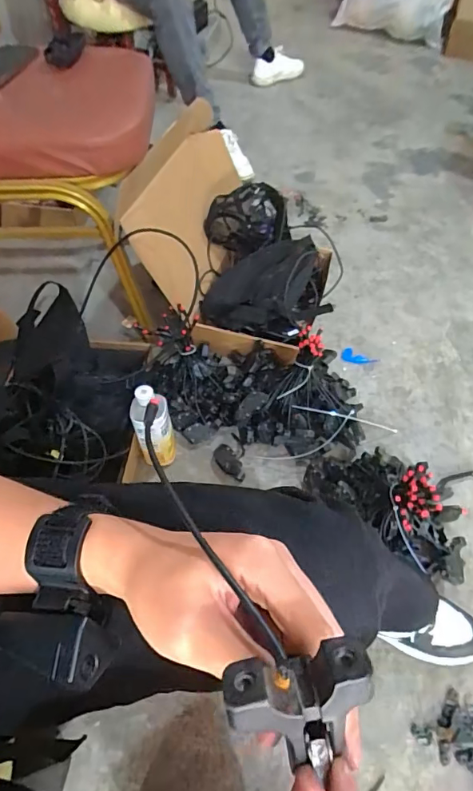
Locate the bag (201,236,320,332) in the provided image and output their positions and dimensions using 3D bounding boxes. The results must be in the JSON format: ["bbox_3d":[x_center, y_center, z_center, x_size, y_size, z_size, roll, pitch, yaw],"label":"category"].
[{"bbox_3d":[0.043,-0.256,0.995,0.223,0.144,0.208,15,56,9],"label":"bag"}]

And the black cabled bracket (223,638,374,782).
[{"bbox_3d":[0.022,0.107,0.152,0.048,0.029,0.032,-10,56,-7],"label":"black cabled bracket"}]

